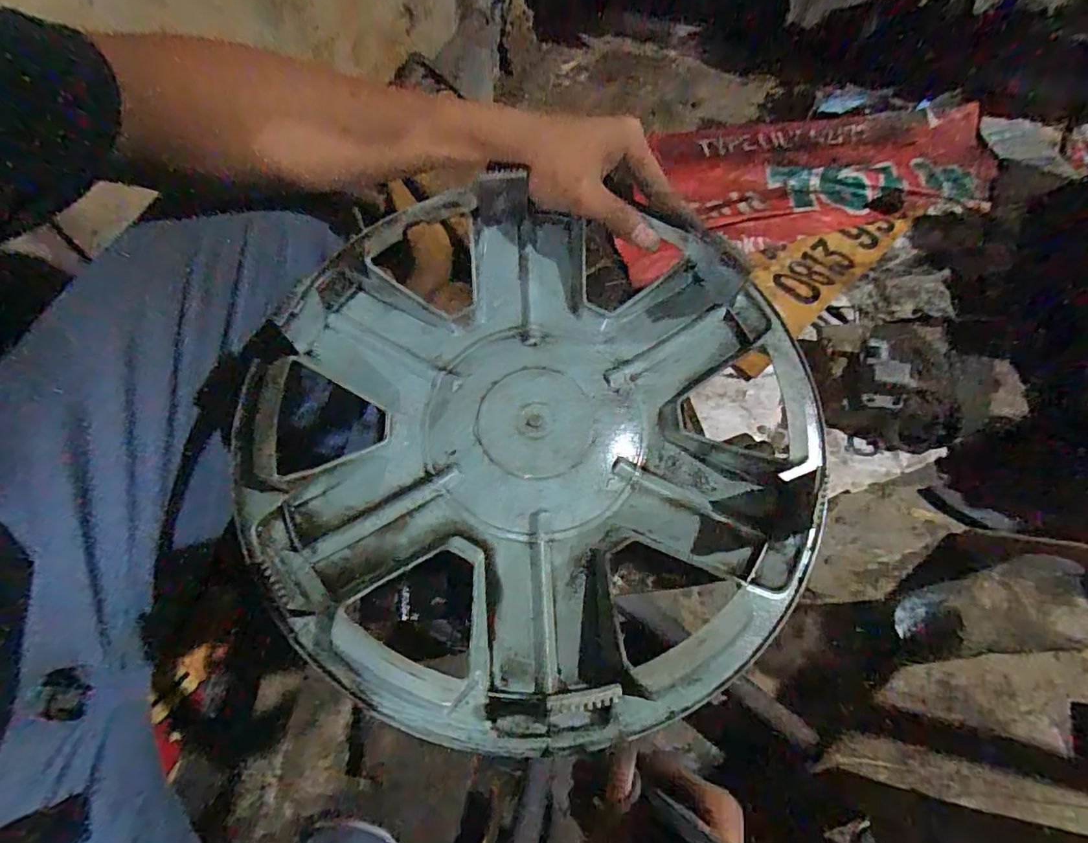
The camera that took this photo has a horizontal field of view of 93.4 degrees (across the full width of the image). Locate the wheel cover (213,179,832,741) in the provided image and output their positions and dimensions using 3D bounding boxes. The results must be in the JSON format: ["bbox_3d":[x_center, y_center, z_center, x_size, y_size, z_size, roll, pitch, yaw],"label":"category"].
[{"bbox_3d":[-0.009,0.008,0.317,0.340,0.058,0.324,21,66,10],"label":"wheel cover"}]

